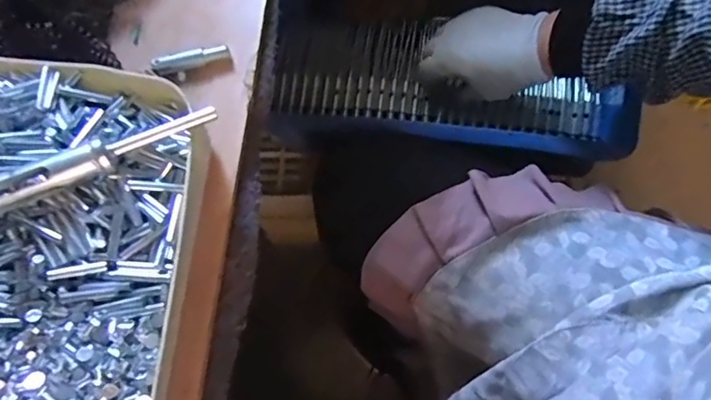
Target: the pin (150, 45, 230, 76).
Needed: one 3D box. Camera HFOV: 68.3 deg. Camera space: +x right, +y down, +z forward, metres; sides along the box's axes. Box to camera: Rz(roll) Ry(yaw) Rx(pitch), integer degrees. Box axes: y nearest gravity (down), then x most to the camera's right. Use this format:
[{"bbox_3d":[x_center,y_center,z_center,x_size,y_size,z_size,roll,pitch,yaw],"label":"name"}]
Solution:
[{"bbox_3d":[-0.107,-0.092,0.339,0.050,0.009,0.010,-16,73,5],"label":"pin"}]

